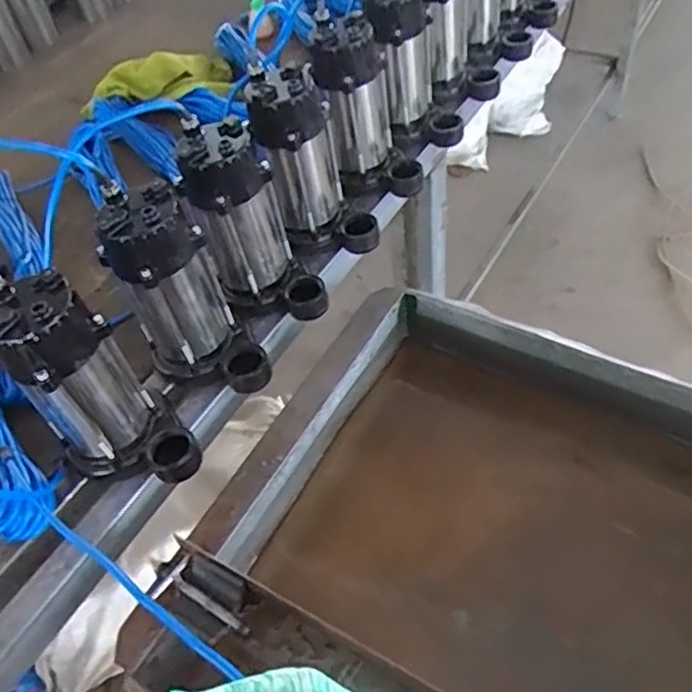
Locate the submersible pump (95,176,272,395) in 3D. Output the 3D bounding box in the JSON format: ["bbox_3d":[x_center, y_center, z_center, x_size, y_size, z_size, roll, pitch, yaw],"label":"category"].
[{"bbox_3d":[-0.176,-0.046,0.738,0.106,0.231,0.151,-34,54,-19],"label":"submersible pump"}]

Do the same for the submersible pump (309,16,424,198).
[{"bbox_3d":[0.026,-0.335,0.946,0.123,0.224,0.121,-22,51,-11],"label":"submersible pump"}]

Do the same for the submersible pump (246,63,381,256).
[{"bbox_3d":[-0.045,-0.244,0.877,0.138,0.215,0.148,-15,50,-5],"label":"submersible pump"}]

